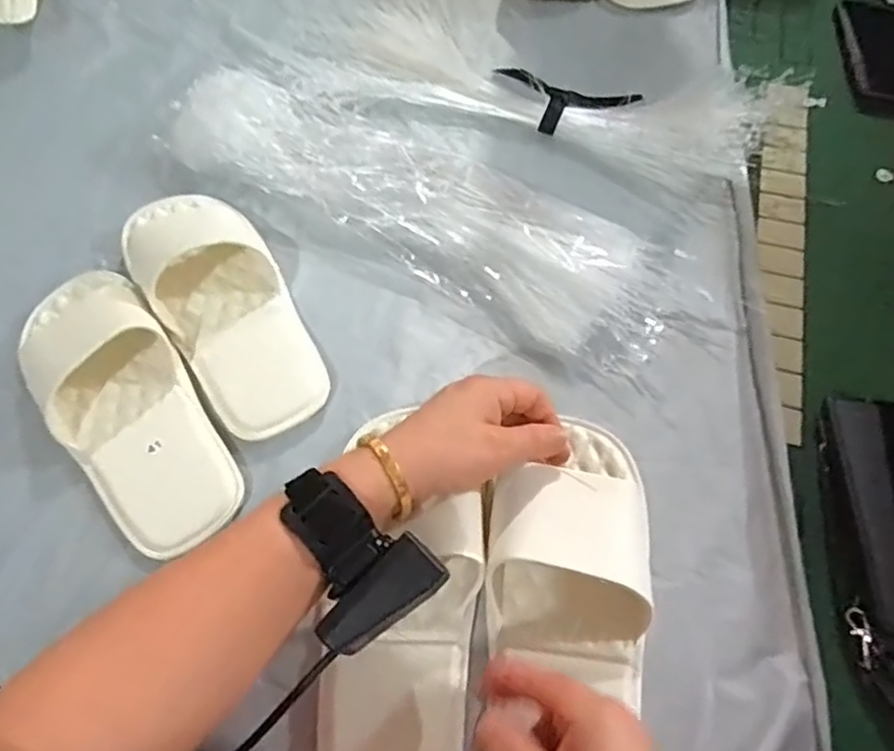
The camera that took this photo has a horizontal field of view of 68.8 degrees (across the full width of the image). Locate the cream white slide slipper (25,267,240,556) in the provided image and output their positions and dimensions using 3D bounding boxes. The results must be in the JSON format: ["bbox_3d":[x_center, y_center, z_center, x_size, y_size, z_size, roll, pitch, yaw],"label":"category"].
[{"bbox_3d":[-0.236,0.014,0.466,0.096,0.051,0.250,-33,66,-16],"label":"cream white slide slipper"}]

